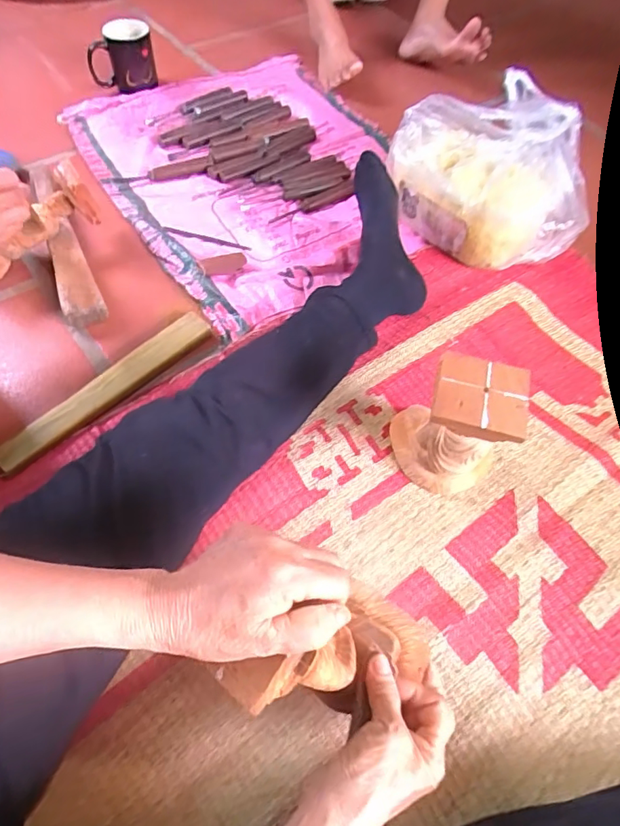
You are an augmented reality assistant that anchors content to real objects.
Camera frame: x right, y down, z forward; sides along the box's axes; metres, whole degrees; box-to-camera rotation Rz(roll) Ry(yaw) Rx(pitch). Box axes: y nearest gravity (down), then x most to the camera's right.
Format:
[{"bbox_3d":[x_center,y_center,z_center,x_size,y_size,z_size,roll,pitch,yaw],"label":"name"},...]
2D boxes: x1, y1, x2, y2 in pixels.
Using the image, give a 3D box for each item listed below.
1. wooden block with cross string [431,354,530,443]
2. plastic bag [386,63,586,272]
[{"bbox_3d":[0.146,-0.014,0.432,0.078,0.020,0.067,15,59,7],"label":"wooden block with cross string"},{"bbox_3d":[0.281,-0.354,0.739,0.270,0.168,0.232,40,65,20],"label":"plastic bag"}]

